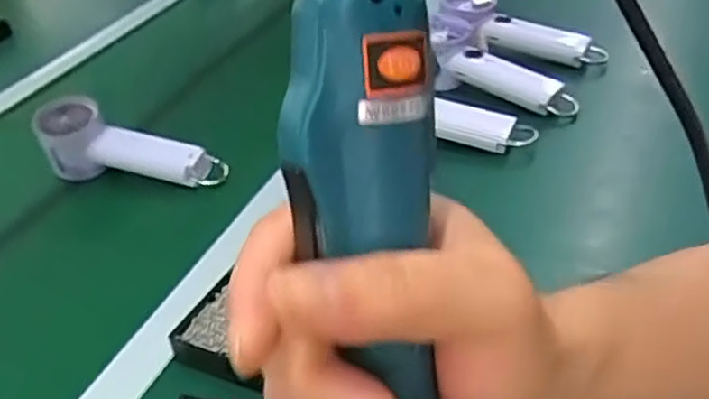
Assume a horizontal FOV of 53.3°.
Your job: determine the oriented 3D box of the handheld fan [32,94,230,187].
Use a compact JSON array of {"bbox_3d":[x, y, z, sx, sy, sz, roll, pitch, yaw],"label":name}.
[{"bbox_3d":[-0.221,-0.051,0.683,0.183,0.064,0.057,9,39,22],"label":"handheld fan"}]

